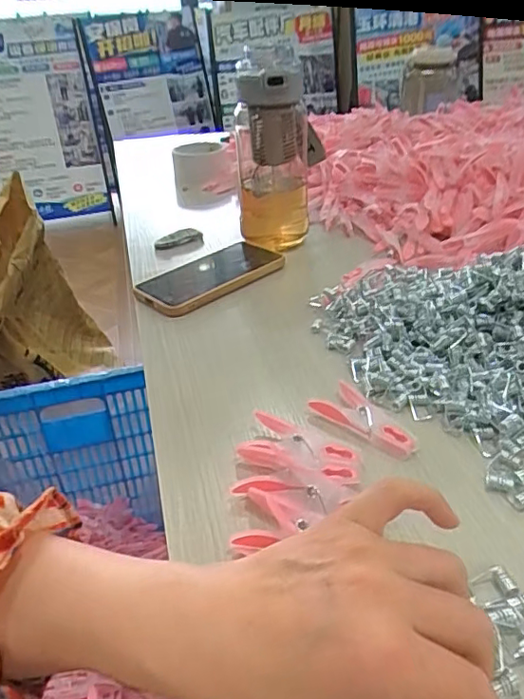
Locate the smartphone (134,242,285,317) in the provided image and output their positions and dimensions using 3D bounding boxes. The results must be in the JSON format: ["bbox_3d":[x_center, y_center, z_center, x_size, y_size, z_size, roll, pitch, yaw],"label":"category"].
[{"bbox_3d":[-0.054,-0.083,0.592,0.164,0.008,0.083,-25,39,-30],"label":"smartphone"}]

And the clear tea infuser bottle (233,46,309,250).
[{"bbox_3d":[0.010,-0.232,0.638,0.082,0.192,0.099,-4,33,-1],"label":"clear tea infuser bottle"}]

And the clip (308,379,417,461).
[{"bbox_3d":[0.071,0.047,0.379,0.034,0.009,0.076,-26,39,-30],"label":"clip"}]

